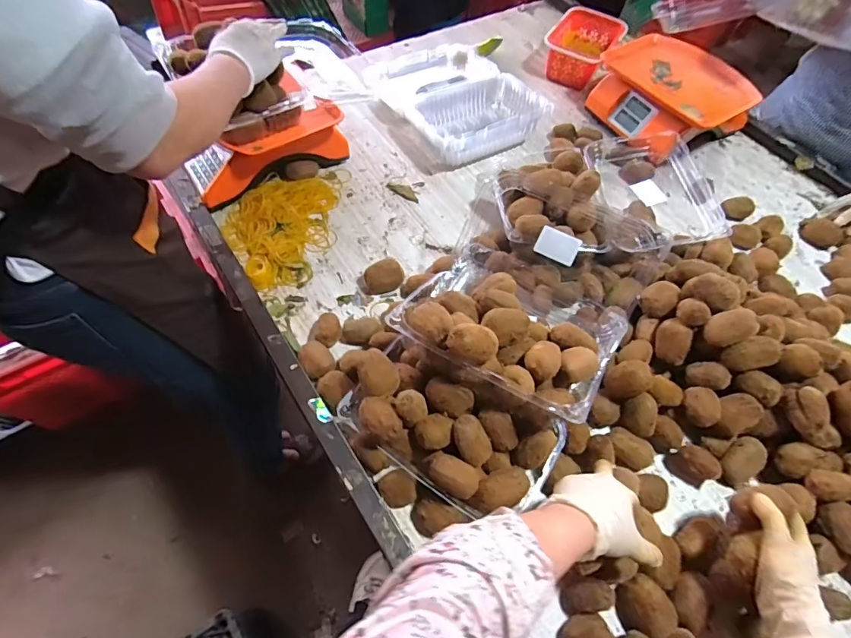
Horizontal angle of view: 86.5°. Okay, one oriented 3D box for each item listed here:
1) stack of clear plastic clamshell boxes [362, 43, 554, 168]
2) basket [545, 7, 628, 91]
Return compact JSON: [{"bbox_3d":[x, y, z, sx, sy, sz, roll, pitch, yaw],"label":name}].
[{"bbox_3d":[0.053,-0.498,1.005,0.289,0.081,0.380,-28,65,-19],"label":"stack of clear plastic clamshell boxes"},{"bbox_3d":[0.390,-0.679,1.141,0.160,0.082,0.233,29,62,13],"label":"basket"}]

